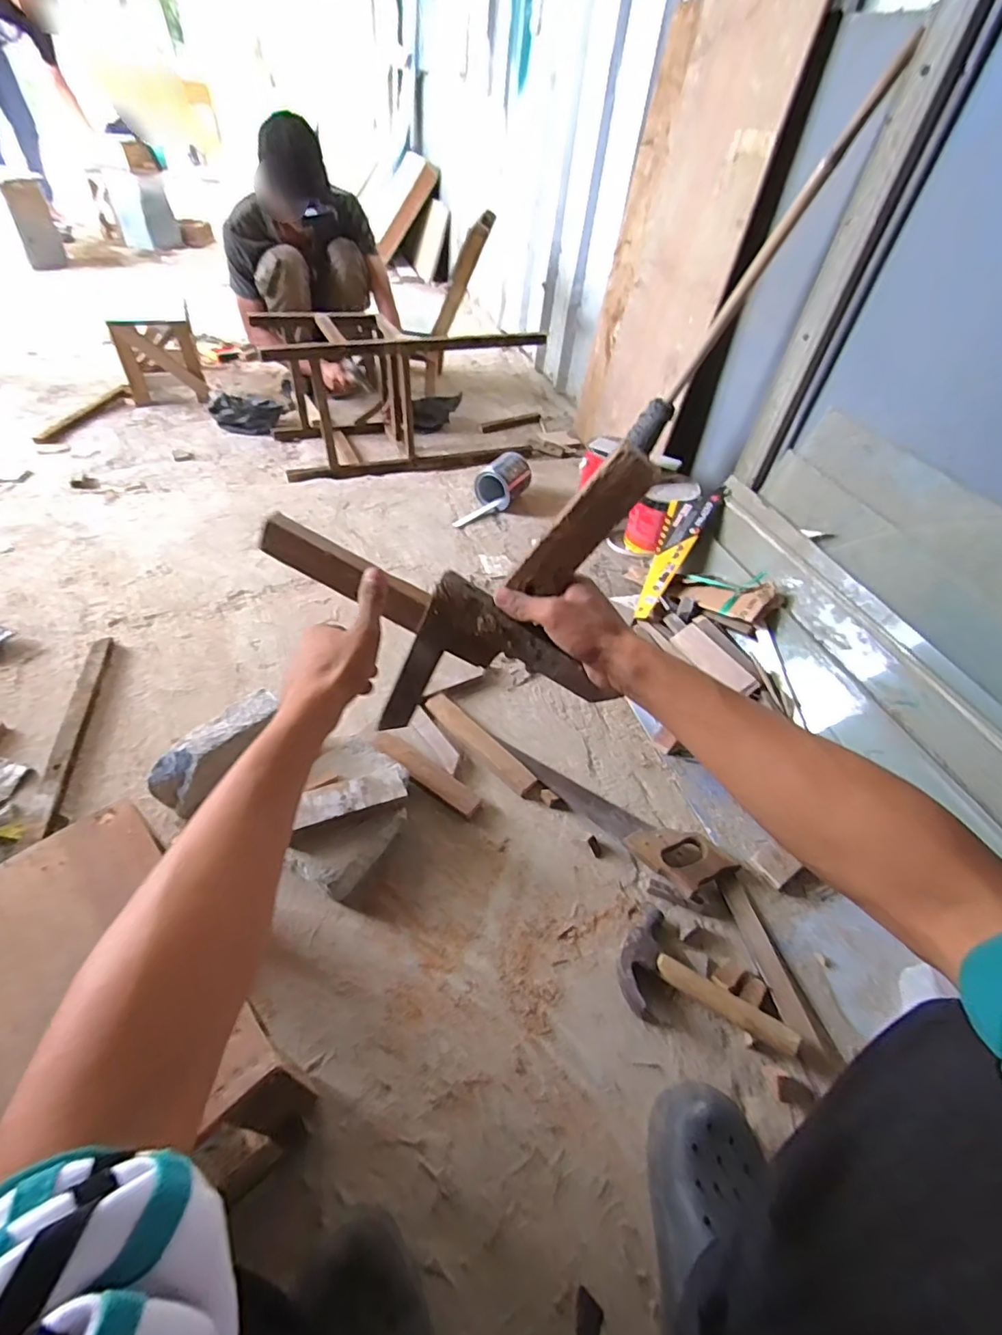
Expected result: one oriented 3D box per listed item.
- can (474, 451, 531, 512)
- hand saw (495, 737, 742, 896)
[{"bbox_3d":[0.008,-0.507,1.461,0.107,0.100,0.133,26,49,18],"label":"can"},{"bbox_3d":[0.168,0.211,0.852,0.389,0.038,0.099,35,51,25],"label":"hand saw"}]

